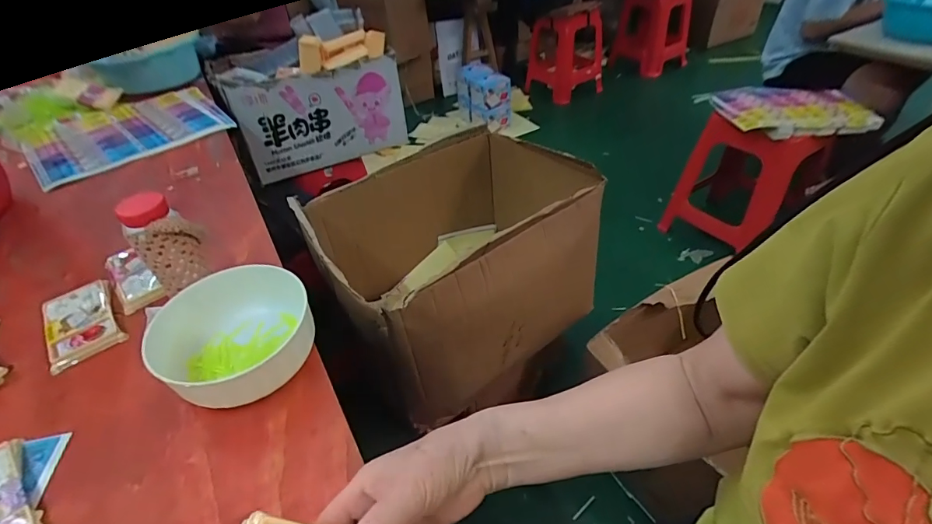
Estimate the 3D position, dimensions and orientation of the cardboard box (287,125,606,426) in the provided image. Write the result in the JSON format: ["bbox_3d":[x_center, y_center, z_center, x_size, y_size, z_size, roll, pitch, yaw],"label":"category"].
[{"bbox_3d":[-0.035,-0.033,0.930,0.547,0.338,0.487,-30,46,-26],"label":"cardboard box"}]

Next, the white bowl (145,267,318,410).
[{"bbox_3d":[-0.257,0.084,0.483,0.165,0.074,0.137,-19,43,-17],"label":"white bowl"}]

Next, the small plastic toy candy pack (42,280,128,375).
[{"bbox_3d":[-0.490,0.075,0.558,0.074,0.022,0.134,-30,47,-27],"label":"small plastic toy candy pack"}]

